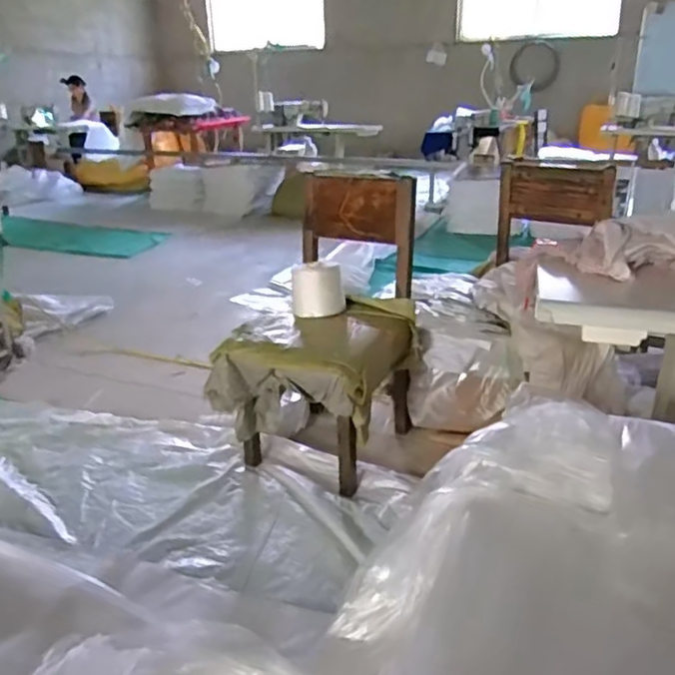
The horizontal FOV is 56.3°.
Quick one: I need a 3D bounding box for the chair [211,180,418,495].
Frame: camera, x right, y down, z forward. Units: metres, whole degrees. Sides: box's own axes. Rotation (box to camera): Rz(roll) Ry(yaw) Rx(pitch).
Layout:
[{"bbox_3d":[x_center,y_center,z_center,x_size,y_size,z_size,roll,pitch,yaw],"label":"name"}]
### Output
[{"bbox_3d":[-0.030,-0.018,1.773,0.456,0.728,0.518,10,25,25],"label":"chair"}]

